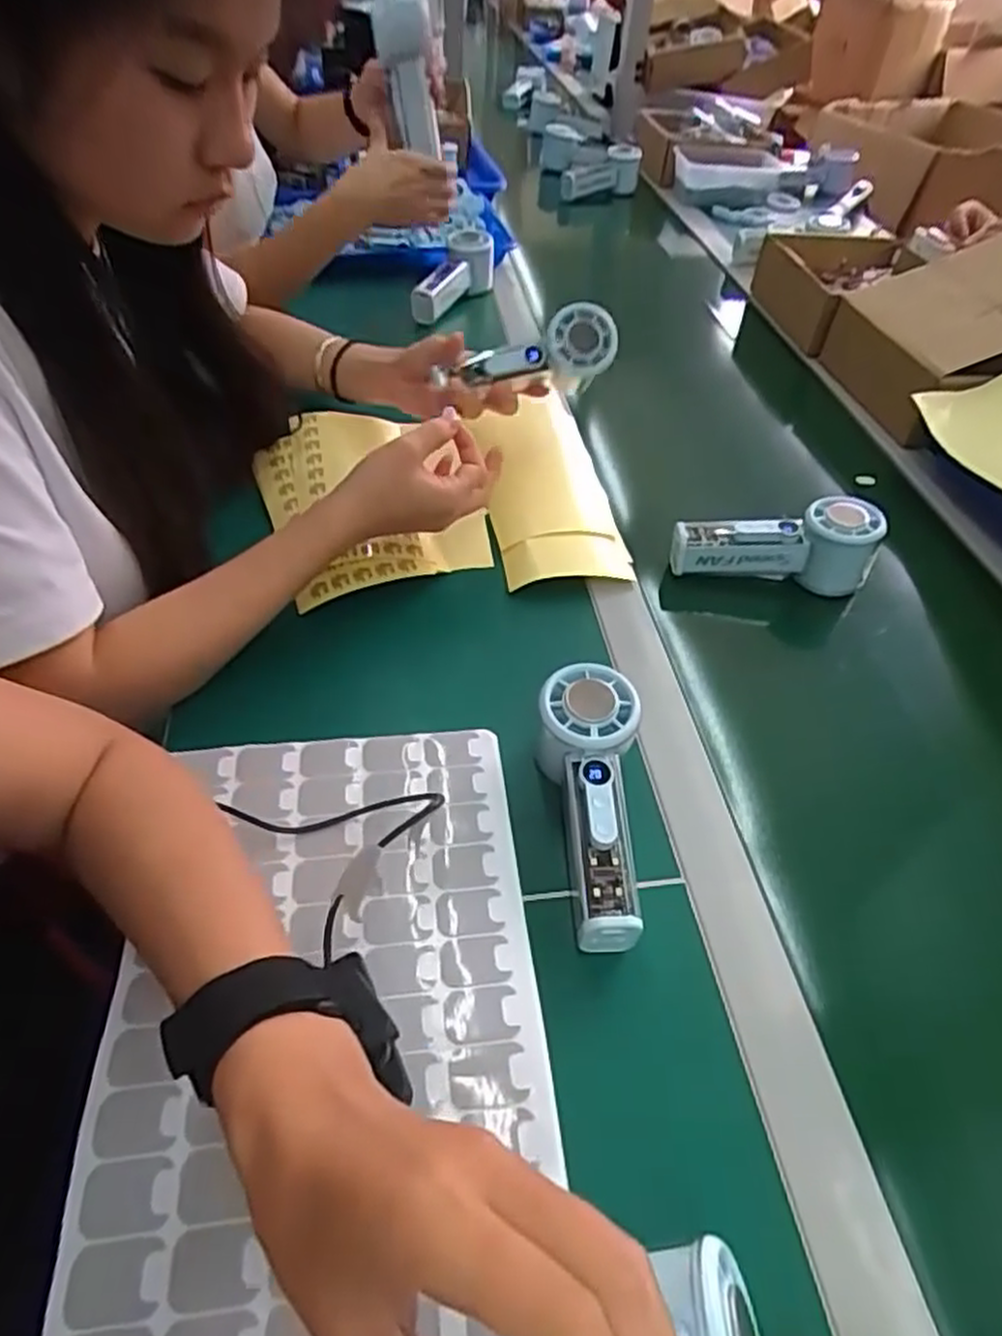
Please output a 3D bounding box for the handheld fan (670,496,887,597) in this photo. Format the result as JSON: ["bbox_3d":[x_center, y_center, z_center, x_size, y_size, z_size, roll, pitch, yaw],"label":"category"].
[{"bbox_3d":[0.212,-0.100,0.594,0.156,0.059,0.046,4,46,-1],"label":"handheld fan"}]

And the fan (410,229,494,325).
[{"bbox_3d":[-0.058,-0.456,0.903,0.045,0.072,0.125,27,66,20],"label":"fan"}]

